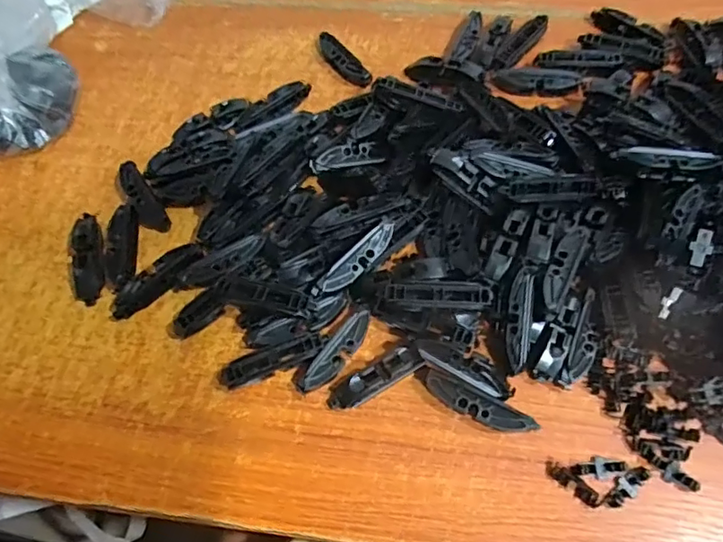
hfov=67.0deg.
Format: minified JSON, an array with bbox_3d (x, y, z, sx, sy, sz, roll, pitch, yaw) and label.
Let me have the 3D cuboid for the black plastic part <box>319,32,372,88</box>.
[{"bbox_3d":[-0.019,-0.205,0.536,0.022,0.014,0.075,-32,65,-12],"label":"black plastic part"}]

